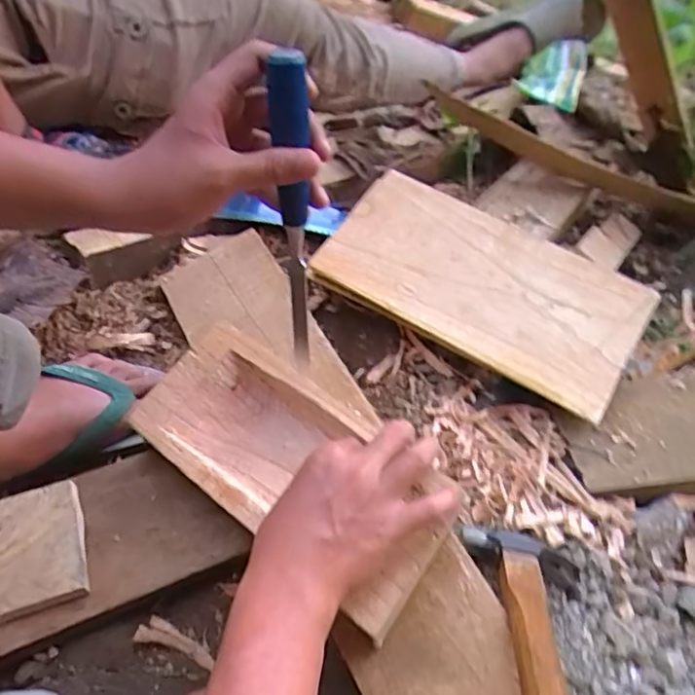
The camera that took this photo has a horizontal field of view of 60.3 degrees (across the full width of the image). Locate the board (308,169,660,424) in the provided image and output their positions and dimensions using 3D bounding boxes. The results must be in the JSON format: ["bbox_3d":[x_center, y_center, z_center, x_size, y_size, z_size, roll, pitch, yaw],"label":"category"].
[{"bbox_3d":[0.141,-0.075,0.649,0.336,0.024,0.178,30,66,21],"label":"board"}]

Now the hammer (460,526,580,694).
[{"bbox_3d":[0.123,0.199,0.388,0.091,0.278,0.024,15,102,8],"label":"hammer"}]

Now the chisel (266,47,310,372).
[{"bbox_3d":[-0.038,-0.081,0.423,0.026,0.235,0.035,1,36,1],"label":"chisel"}]

